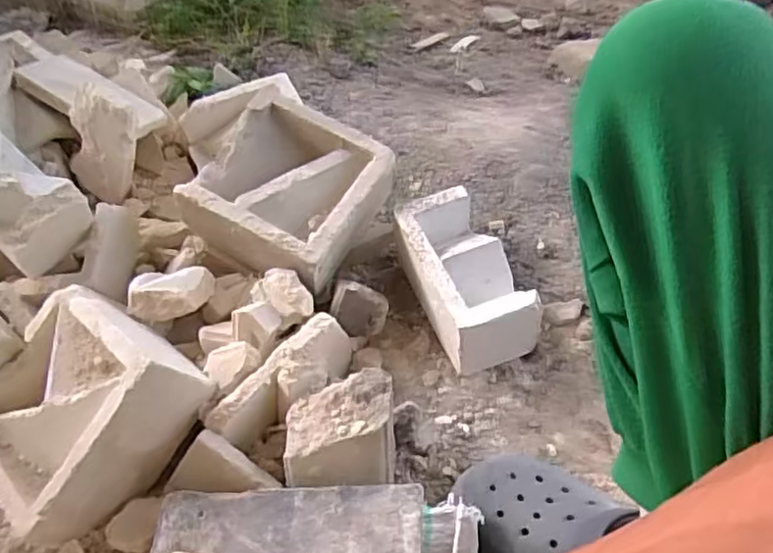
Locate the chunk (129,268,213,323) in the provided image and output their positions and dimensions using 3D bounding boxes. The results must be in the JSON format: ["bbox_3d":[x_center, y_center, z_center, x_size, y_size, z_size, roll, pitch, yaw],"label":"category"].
[{"bbox_3d":[-0.248,0.017,0.753,0.089,0.036,0.061,-9,51,-3],"label":"chunk"}]

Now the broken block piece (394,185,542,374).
[{"bbox_3d":[0.091,0.001,0.788,0.099,0.093,0.193,-18,52,-10],"label":"broken block piece"}]

